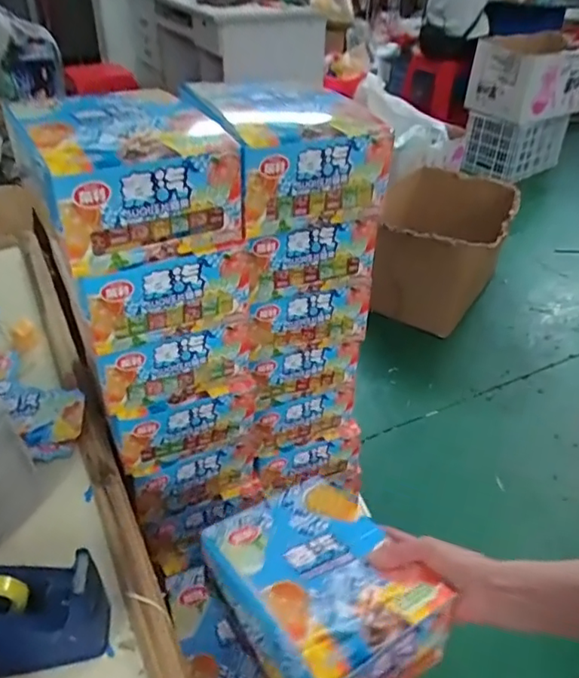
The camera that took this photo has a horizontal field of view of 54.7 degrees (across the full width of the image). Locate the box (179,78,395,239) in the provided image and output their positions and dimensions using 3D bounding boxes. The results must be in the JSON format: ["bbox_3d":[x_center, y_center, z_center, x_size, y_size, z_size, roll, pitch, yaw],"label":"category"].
[{"bbox_3d":[0.000,-0.184,0.565,0.156,0.093,0.140,-11,39,-17],"label":"box"}]

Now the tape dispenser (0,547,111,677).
[{"bbox_3d":[-0.210,0.216,0.431,0.127,0.094,0.056,-2,37,-10],"label":"tape dispenser"}]

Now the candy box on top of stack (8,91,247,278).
[{"bbox_3d":[-0.150,-0.155,0.509,0.156,0.088,0.170,-19,42,-25],"label":"candy box on top of stack"}]

